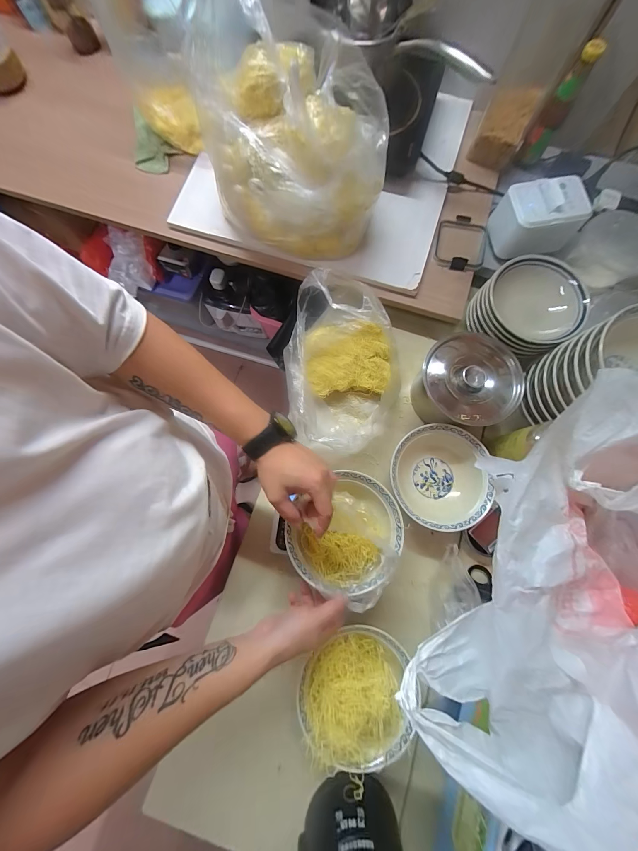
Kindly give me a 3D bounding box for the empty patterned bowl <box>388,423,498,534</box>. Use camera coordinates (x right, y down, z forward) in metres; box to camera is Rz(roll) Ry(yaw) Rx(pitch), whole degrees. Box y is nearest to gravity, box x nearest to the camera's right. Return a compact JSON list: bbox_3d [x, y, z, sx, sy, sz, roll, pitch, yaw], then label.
[{"bbox_3d":[0.215,0.097,0.549,0.165,0.056,0.179,0,77,0],"label":"empty patterned bowl"}]

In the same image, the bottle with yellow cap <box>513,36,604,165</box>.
[{"bbox_3d":[0.475,-0.631,0.584,0.045,0.168,0.048,35,79,7],"label":"bottle with yellow cap"}]

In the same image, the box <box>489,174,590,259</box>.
[{"bbox_3d":[0.450,-0.425,0.599,0.156,0.085,0.105,-10,78,-3],"label":"box"}]

